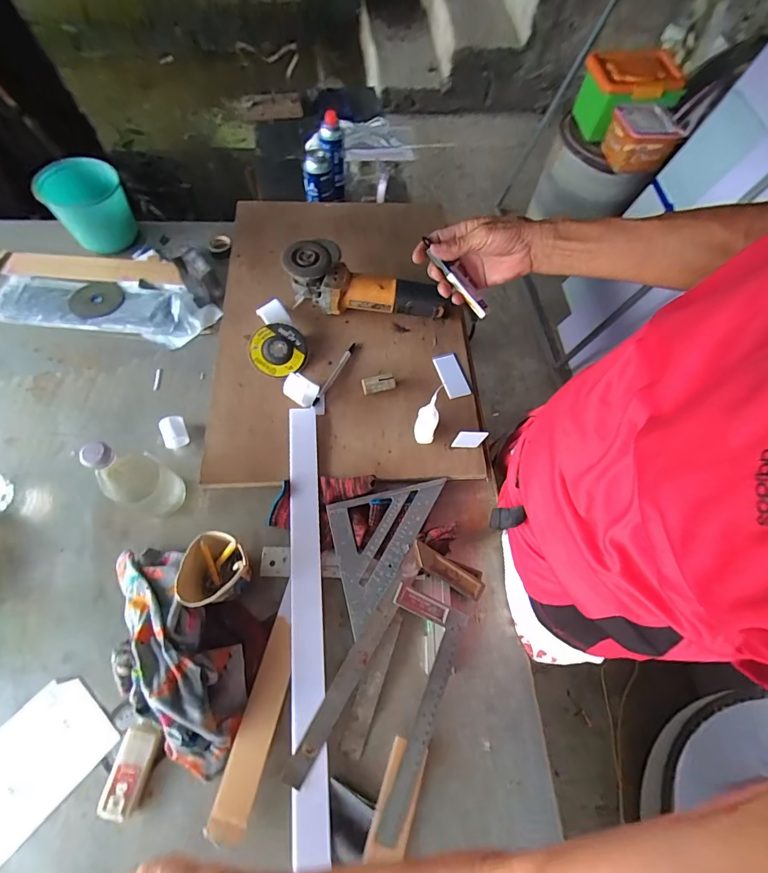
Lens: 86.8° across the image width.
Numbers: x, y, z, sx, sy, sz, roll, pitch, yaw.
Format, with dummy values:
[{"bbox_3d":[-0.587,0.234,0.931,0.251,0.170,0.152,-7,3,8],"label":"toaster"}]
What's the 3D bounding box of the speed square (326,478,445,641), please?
[{"bbox_3d":[0.020,0.152,0.556,0.167,0.014,0.163,-13,68,-8],"label":"speed square"}]

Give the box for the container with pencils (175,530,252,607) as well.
[{"bbox_3d":[-0.201,0.173,0.508,0.077,0.096,0.080,1,67,-2],"label":"container with pencils"}]

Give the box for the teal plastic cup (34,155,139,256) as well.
[{"bbox_3d":[-0.527,-0.417,0.735,0.124,0.108,0.104,-28,71,-14],"label":"teal plastic cup"}]

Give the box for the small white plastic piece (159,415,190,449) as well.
[{"bbox_3d":[-0.318,-0.006,0.618,0.036,0.038,0.041,-22,69,-12],"label":"small white plastic piece"}]

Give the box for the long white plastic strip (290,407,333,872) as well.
[{"bbox_3d":[-0.084,0.355,0.460,0.041,0.016,0.859,-4,67,-5],"label":"long white plastic strip"}]

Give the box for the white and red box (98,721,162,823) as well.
[{"bbox_3d":[-0.280,0.371,0.453,0.040,0.018,0.083,11,67,2],"label":"white and red box"}]

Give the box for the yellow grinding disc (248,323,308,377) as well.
[{"bbox_3d":[-0.172,-0.142,0.664,0.089,0.011,0.088,2,82,-13],"label":"yellow grinding disc"}]

